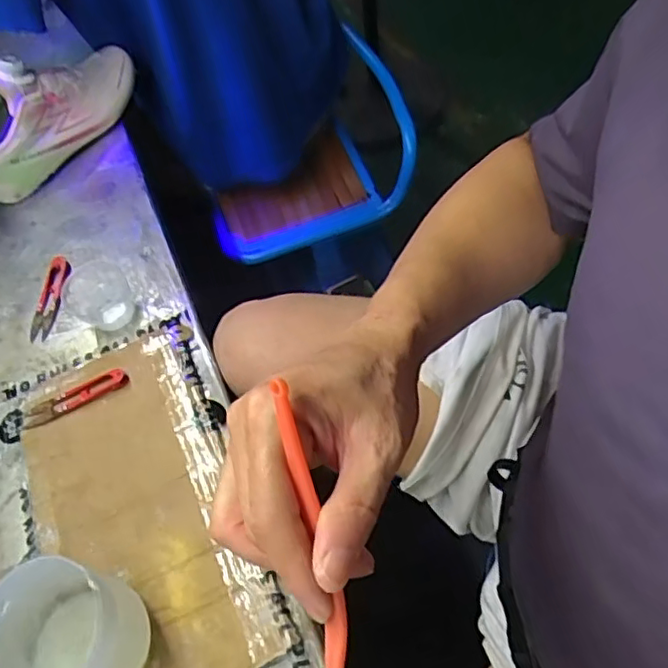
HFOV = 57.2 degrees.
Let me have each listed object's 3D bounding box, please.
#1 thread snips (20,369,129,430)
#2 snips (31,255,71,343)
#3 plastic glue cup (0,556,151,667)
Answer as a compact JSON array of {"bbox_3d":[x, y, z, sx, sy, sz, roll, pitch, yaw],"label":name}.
[{"bbox_3d":[-0.243,0.058,0.573,0.101,0.014,0.022,-21,60,-11],"label":"thread snips"},{"bbox_3d":[-0.302,-0.040,0.656,0.025,0.013,0.101,-3,59,1],"label":"snips"},{"bbox_3d":[-0.183,0.210,0.422,0.100,0.093,0.093,-1,59,2],"label":"plastic glue cup"}]

